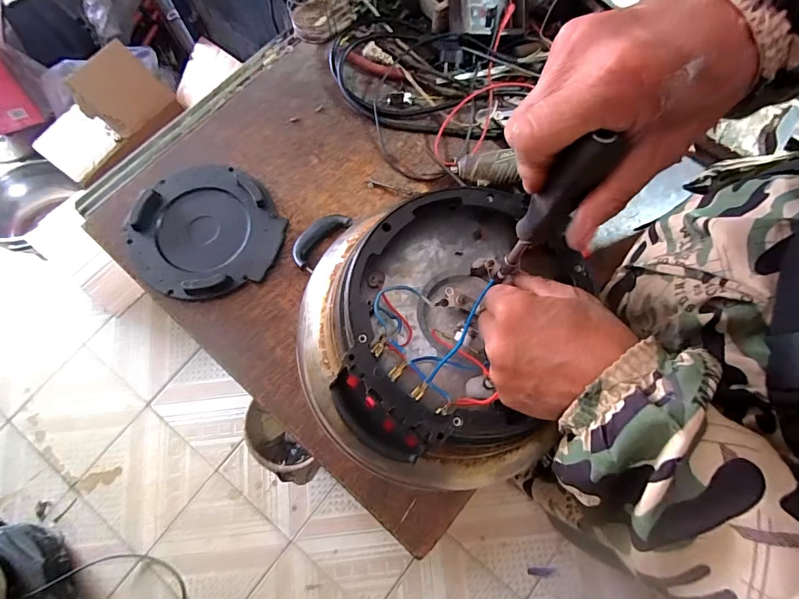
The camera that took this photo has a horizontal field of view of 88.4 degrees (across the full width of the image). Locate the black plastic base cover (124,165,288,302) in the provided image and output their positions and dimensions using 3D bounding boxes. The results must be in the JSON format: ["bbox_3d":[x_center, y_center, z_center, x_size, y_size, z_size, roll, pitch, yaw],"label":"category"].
[{"bbox_3d":[-0.253,-0.094,0.527,0.182,0.023,0.185,-33,78,-8],"label":"black plastic base cover"}]

